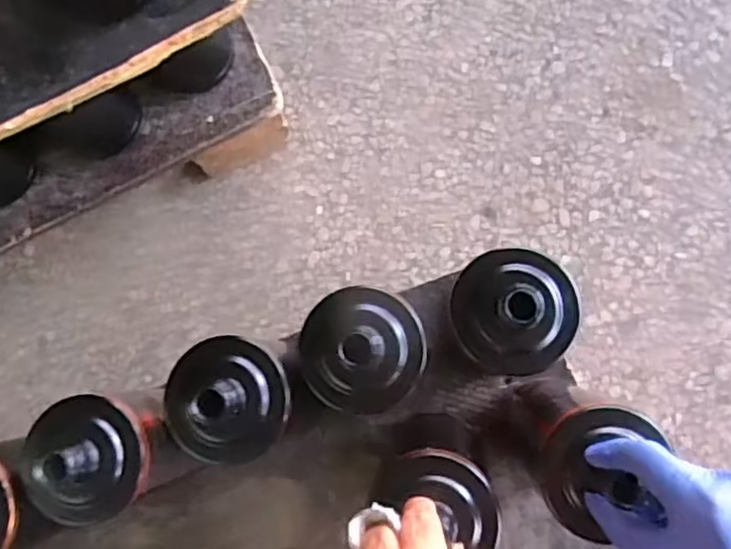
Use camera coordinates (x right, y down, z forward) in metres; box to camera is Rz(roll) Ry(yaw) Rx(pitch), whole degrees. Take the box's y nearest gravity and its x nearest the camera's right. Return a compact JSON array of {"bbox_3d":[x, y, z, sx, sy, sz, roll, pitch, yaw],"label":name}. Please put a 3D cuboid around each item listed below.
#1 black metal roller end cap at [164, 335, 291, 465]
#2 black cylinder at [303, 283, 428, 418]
[{"bbox_3d":[-0.088,0.077,0.401,0.075,0.045,0.078,-1,81,4],"label":"black metal roller end cap"},{"bbox_3d":[-0.001,0.045,0.401,0.076,0.038,0.080,-1,81,4],"label":"black cylinder"}]

